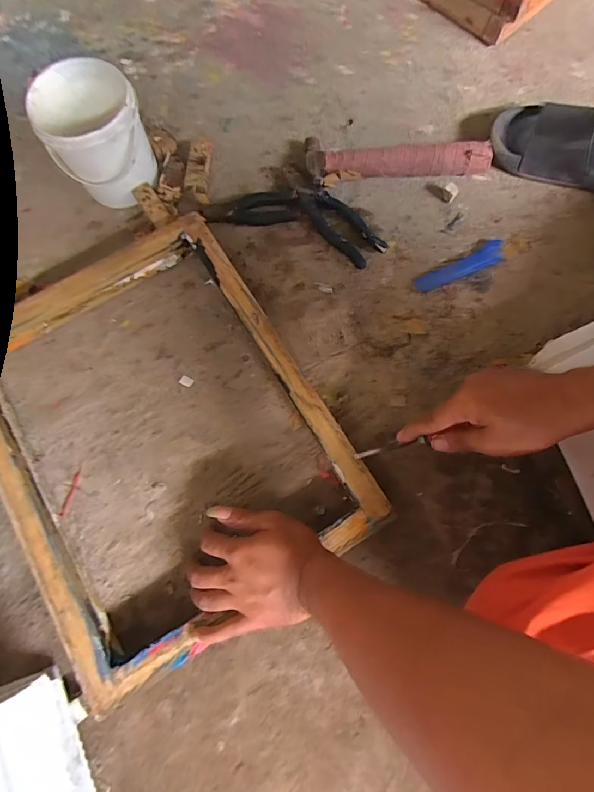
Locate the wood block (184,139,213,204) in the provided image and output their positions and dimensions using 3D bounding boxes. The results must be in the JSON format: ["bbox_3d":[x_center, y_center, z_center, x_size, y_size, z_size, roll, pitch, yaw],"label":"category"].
[{"bbox_3d":[-0.144,-0.328,0.583,0.033,0.018,0.099,2,76,0],"label":"wood block"}]

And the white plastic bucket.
[{"bbox_3d":[-0.259,-0.337,0.529,0.118,0.123,0.115,0,76,0],"label":"white plastic bucket"}]

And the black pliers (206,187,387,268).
[{"bbox_3d":[0.009,-0.255,0.568,0.240,0.019,0.093,18,77,4],"label":"black pliers"}]

